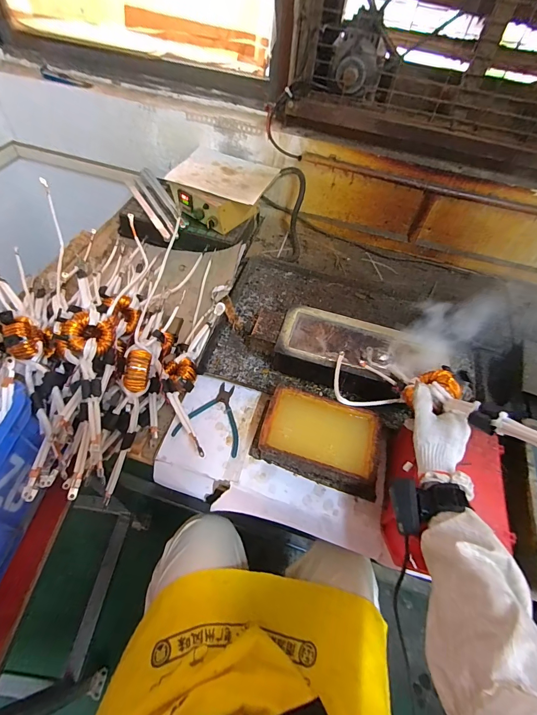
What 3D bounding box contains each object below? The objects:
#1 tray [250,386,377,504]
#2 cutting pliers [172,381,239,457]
[{"bbox_3d":[0.095,0.146,0.632,0.226,0.067,0.140,17,55,7],"label":"tray"},{"bbox_3d":[-0.097,0.109,0.671,0.123,0.012,0.135,18,55,8],"label":"cutting pliers"}]

